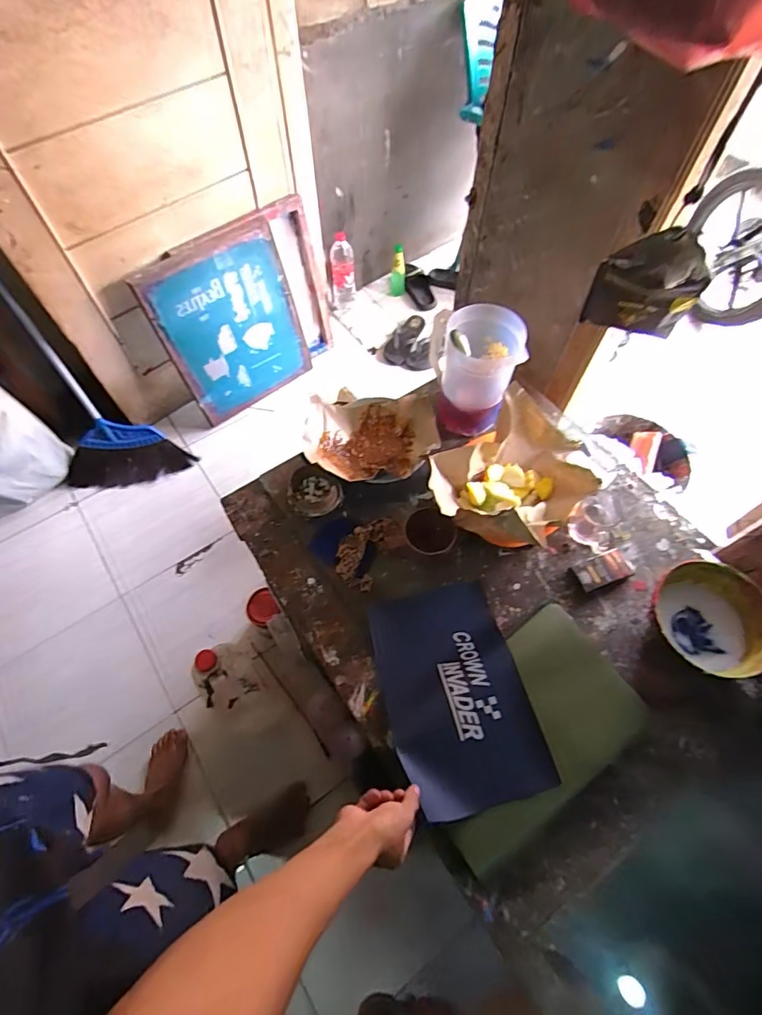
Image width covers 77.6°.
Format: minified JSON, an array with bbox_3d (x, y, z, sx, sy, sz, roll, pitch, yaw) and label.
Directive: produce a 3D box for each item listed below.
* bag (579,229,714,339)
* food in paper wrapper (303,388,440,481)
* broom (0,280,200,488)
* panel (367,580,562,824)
[{"bbox_3d":[0.369,-0.302,0.661,0.136,0.145,0.044,21,63,10],"label":"bag"},{"bbox_3d":[-0.015,-0.133,0.891,0.245,0.069,0.199,2,61,0],"label":"food in paper wrapper"},{"bbox_3d":[-0.981,-0.491,1.373,0.400,1.054,0.166,-29,43,-16],"label":"broom"},{"bbox_3d":[0.108,0.272,0.720,0.200,0.055,0.313,-10,62,-6],"label":"panel"}]

